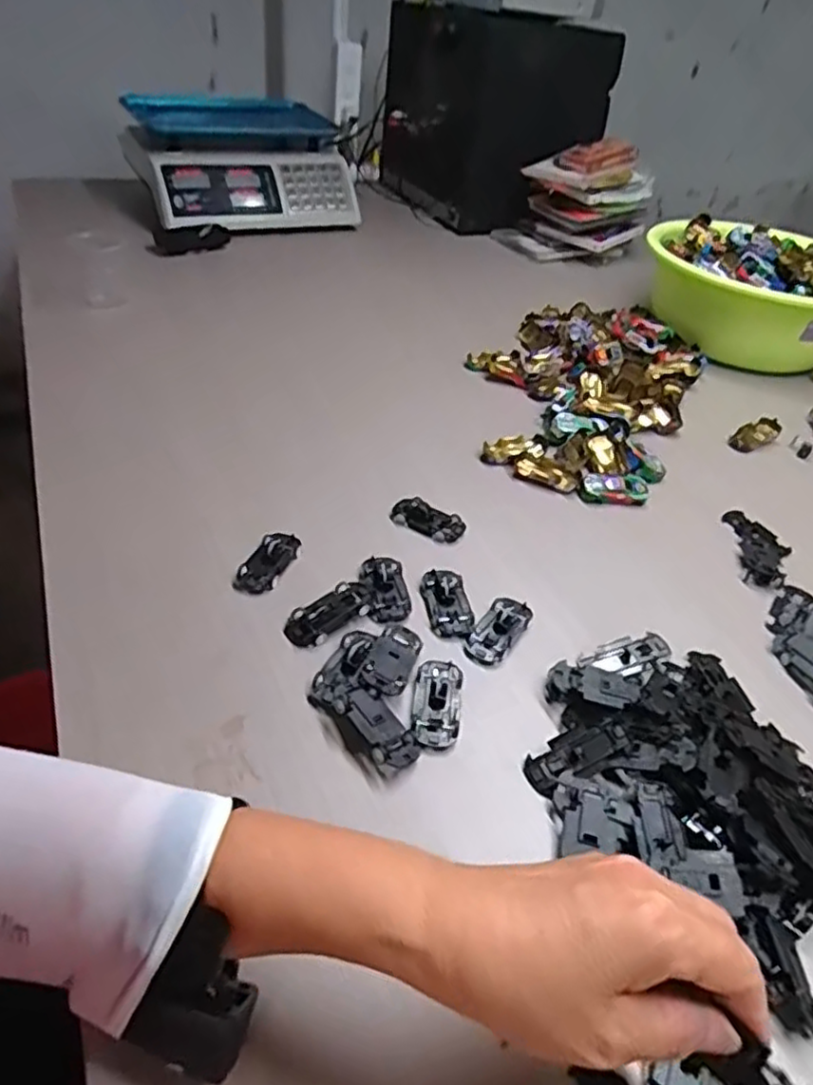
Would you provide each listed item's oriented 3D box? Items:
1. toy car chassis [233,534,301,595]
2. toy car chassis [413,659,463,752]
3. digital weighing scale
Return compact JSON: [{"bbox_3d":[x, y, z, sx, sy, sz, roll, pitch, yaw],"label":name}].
[{"bbox_3d":[-0.106,0.015,0.528,0.032,0.014,0.063,19,41,14],"label":"toy car chassis"},{"bbox_3d":[0.020,0.103,0.446,0.030,0.008,0.067,11,40,4],"label":"toy car chassis"},{"bbox_3d":[-0.304,-0.688,1.251,0.384,0.170,0.415,-16,46,-26],"label":"digital weighing scale"}]

